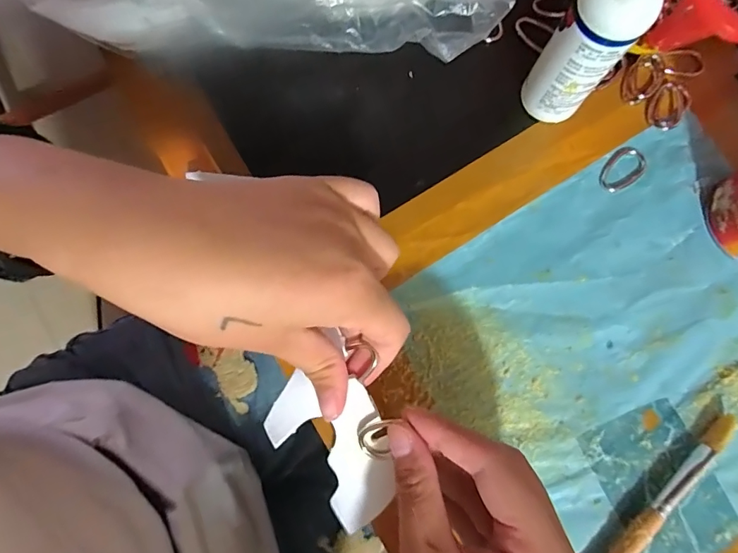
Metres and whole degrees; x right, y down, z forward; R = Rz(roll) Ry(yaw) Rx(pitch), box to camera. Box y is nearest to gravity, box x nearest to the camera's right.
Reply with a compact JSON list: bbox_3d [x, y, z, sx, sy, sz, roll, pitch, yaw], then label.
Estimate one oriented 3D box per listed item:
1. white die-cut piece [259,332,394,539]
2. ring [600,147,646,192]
[{"bbox_3d":[-0.017,0.084,0.229,0.050,0.019,0.094,-26,105,-5],"label":"white die-cut piece"},{"bbox_3d":[0.163,-0.069,0.293,0.035,0.004,0.022,-36,81,-7],"label":"ring"}]

